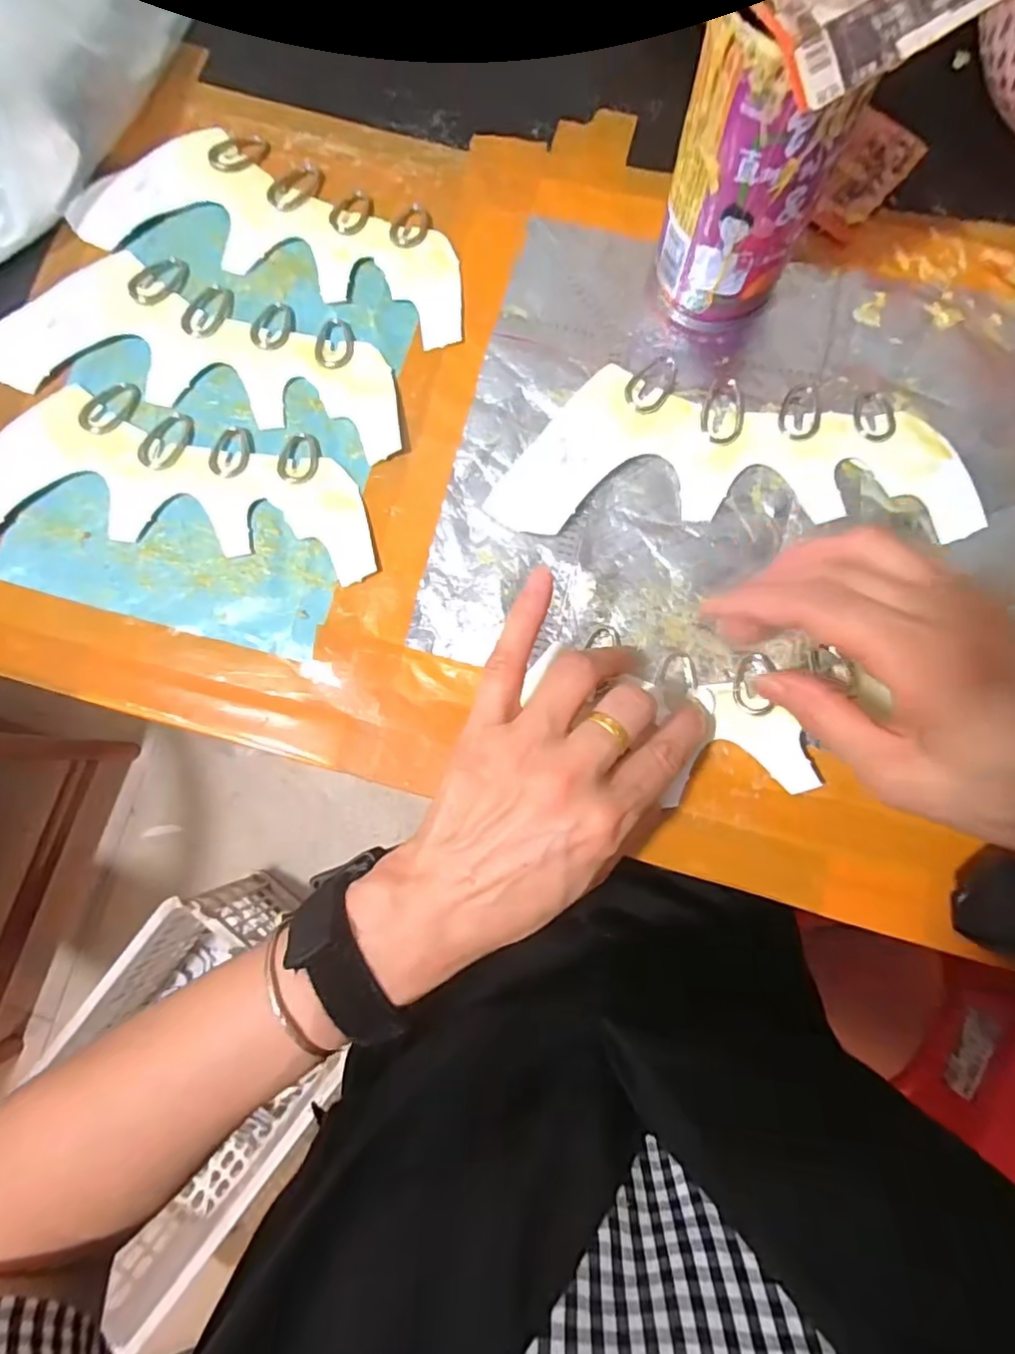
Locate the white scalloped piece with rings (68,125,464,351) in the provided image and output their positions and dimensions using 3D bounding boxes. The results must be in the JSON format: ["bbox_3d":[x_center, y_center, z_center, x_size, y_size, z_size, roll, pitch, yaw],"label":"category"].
[{"bbox_3d":[-0.120,-0.245,0.326,0.218,0.004,0.083,20,84,5],"label":"white scalloped piece with rings"}]

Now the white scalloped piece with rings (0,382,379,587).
[{"bbox_3d":[-0.172,-0.102,0.309,0.216,0.005,0.082,8,81,3],"label":"white scalloped piece with rings"}]

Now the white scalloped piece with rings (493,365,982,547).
[{"bbox_3d":[0.110,-0.108,0.296,0.222,0.007,0.082,4,83,3],"label":"white scalloped piece with rings"}]

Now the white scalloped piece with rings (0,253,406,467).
[{"bbox_3d":[-0.158,-0.173,0.318,0.224,0.004,0.079,13,84,4],"label":"white scalloped piece with rings"}]

